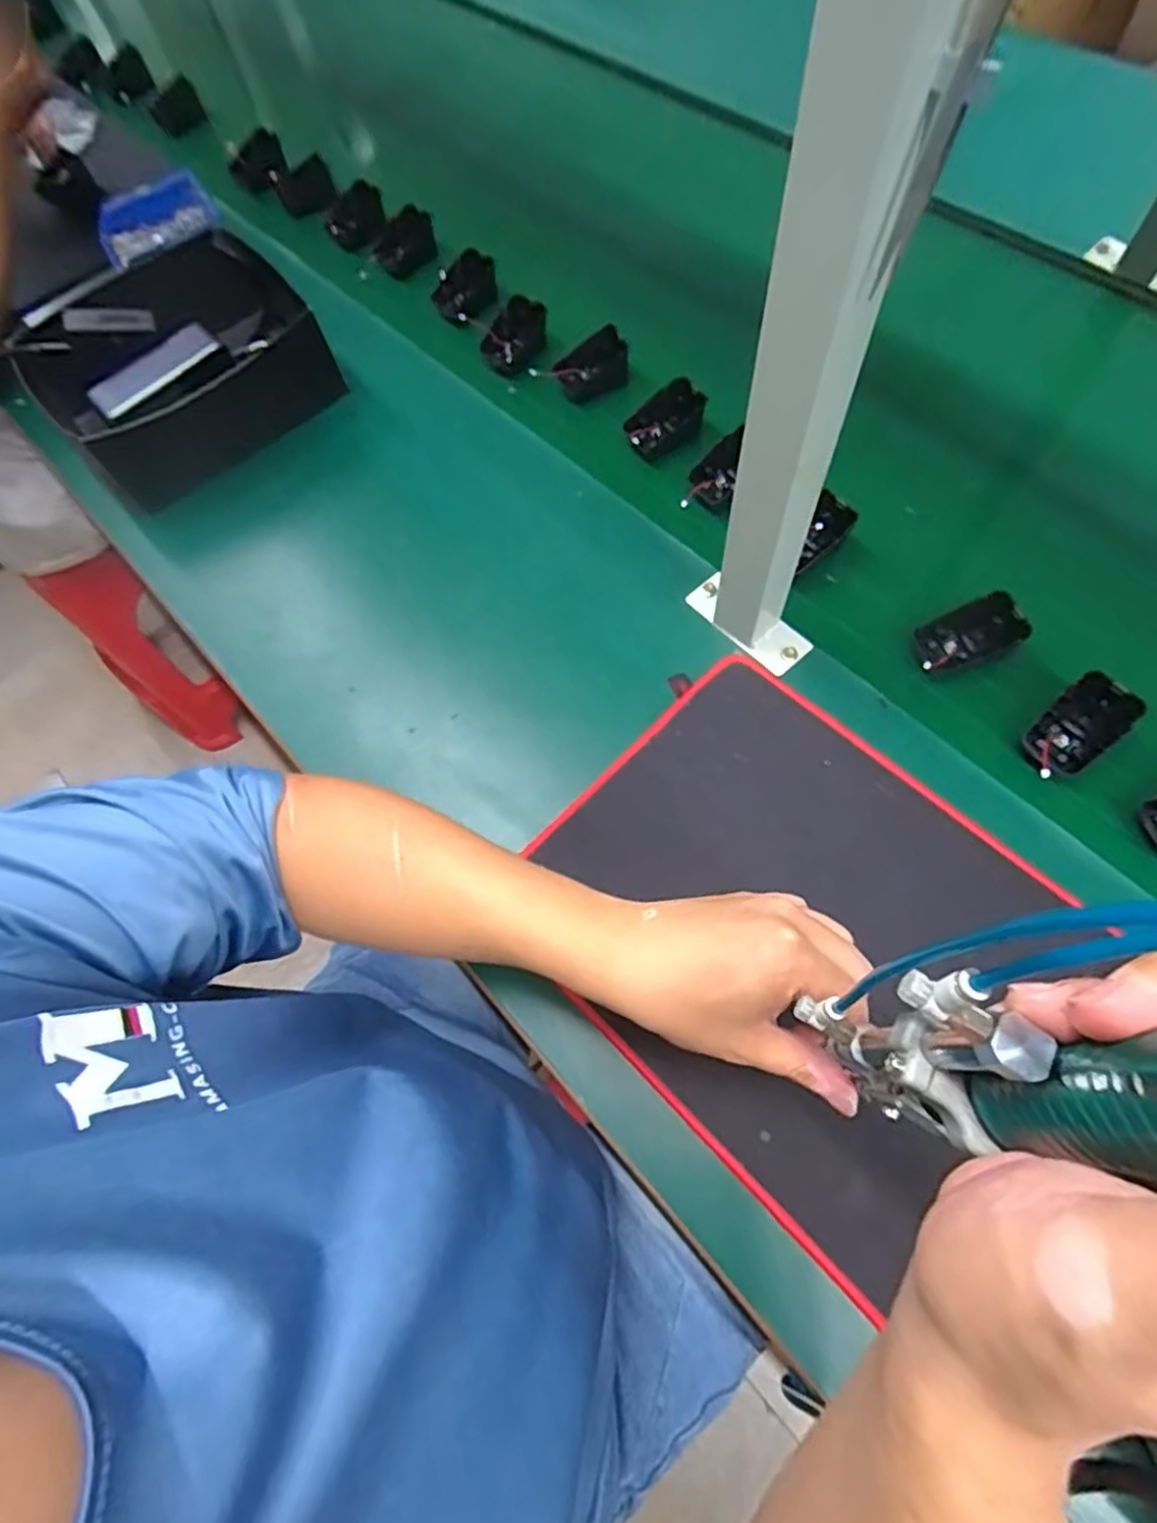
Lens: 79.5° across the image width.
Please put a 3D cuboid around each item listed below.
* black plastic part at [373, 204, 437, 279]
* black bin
[{"bbox_3d":[-0.184,-0.560,0.753,0.032,0.048,0.075,36,75,18],"label":"black plastic part"},{"bbox_3d":[-0.349,-0.351,0.645,0.238,0.123,0.181,-41,69,-12],"label":"black bin"}]

